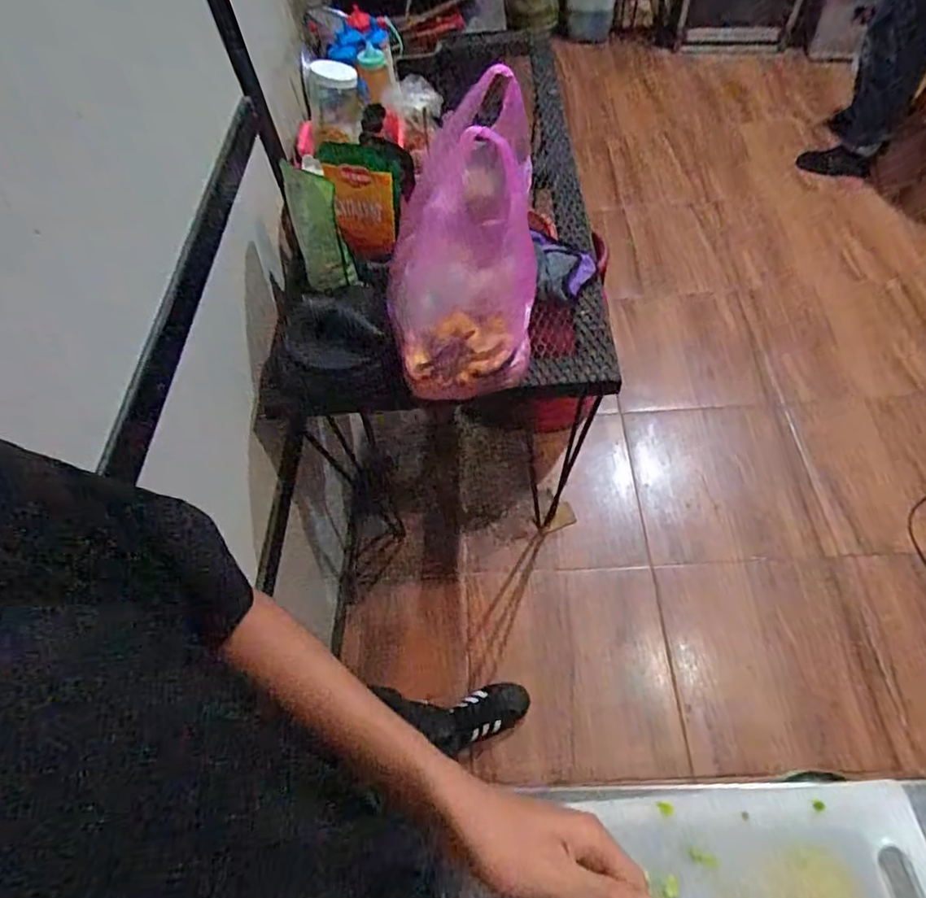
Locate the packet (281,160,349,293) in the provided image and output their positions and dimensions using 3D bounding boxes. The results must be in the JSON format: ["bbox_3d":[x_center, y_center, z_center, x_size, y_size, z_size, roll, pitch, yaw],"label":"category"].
[{"bbox_3d":[-0.250,-0.376,1.006,0.082,0.244,0.038,-20,60,-8],"label":"packet"}]

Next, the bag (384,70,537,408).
[{"bbox_3d":[0.002,-0.318,0.943,0.227,0.191,0.468,6,91,7],"label":"bag"}]

